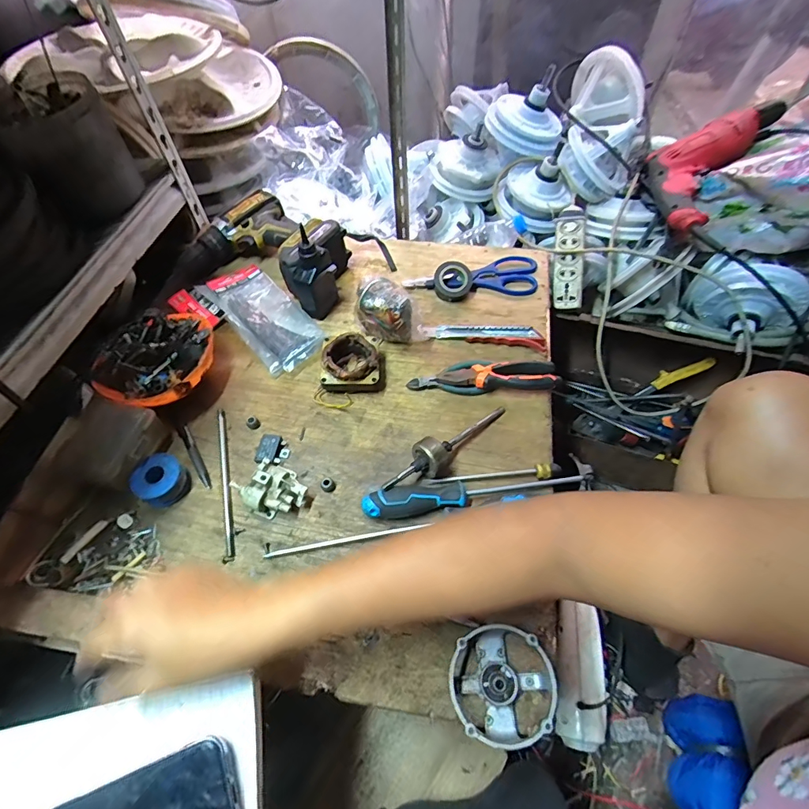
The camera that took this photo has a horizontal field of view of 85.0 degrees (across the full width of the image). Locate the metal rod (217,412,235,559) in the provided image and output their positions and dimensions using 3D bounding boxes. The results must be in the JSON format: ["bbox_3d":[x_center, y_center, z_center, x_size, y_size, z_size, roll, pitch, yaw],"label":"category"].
[{"bbox_3d":[-0.213,0.086,0.521,0.014,0.012,0.195,-13,58,-7],"label":"metal rod"}]

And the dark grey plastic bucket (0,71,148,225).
[{"bbox_3d":[-0.460,-0.353,0.615,0.123,0.130,0.126,-1,58,1],"label":"dark grey plastic bucket"}]

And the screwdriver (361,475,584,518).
[{"bbox_3d":[0.075,0.095,0.494,0.240,0.033,0.033,-10,58,-5],"label":"screwdriver"}]

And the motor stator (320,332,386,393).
[{"bbox_3d":[-0.068,-0.057,0.584,0.079,0.047,0.076,-6,58,-2],"label":"motor stator"}]

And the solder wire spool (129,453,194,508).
[{"bbox_3d":[-0.282,0.087,0.512,0.056,0.032,0.053,-1,58,1],"label":"solder wire spool"}]

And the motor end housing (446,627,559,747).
[{"bbox_3d":[0.086,0.249,0.395,0.087,0.033,0.088,-1,58,1],"label":"motor end housing"}]

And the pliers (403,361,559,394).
[{"bbox_3d":[0.104,-0.040,0.582,0.188,0.026,0.049,-1,58,1],"label":"pliers"}]

